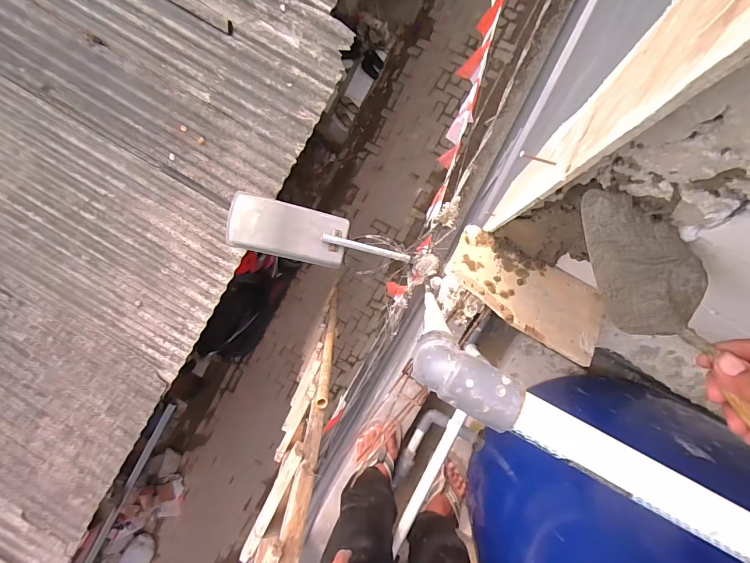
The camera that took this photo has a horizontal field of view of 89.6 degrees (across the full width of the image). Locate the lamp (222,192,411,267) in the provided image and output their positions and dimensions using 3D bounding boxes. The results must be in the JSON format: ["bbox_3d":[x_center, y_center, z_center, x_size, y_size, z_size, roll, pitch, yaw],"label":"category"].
[{"bbox_3d":[-0.135,-0.109,1.016,0.490,0.067,0.141,12,92,-20],"label":"lamp"}]

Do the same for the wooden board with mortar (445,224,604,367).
[{"bbox_3d":[0.311,0.019,0.778,0.330,0.016,0.163,29,70,1],"label":"wooden board with mortar"}]

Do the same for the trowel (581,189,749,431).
[{"bbox_3d":[0.292,0.047,0.347,0.083,0.045,0.310,-33,85,6],"label":"trowel"}]

